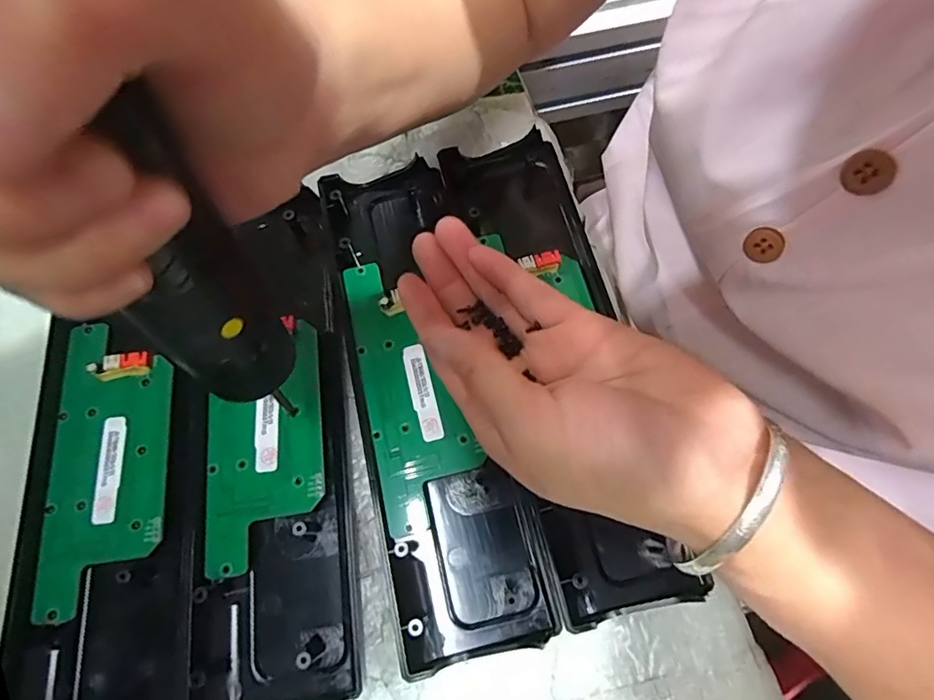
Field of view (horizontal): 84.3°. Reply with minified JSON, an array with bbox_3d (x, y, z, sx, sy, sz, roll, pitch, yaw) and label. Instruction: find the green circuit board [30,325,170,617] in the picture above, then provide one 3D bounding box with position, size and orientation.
[{"bbox_3d":[-0.170,0.052,0.243,0.053,0.004,0.130,-4,72,-1],"label":"green circuit board"}]

